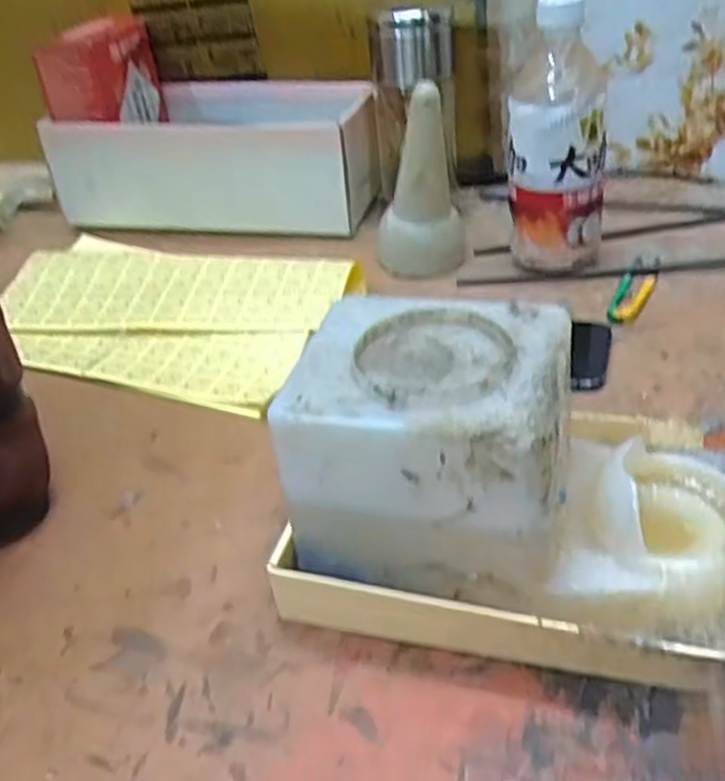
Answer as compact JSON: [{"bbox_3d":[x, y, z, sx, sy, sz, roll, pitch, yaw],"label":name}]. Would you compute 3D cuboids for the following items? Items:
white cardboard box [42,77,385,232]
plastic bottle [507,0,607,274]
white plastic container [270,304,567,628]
[{"bbox_3d":[-0.125,-0.212,0.702,0.277,0.088,0.121,3,38,14],"label":"white cardboard box"},{"bbox_3d":[0.139,-0.177,0.562,0.065,0.191,0.060,2,38,12],"label":"plastic bottle"},{"bbox_3d":[0.035,0.034,0.363,0.118,0.117,0.101,6,39,17],"label":"white plastic container"}]

